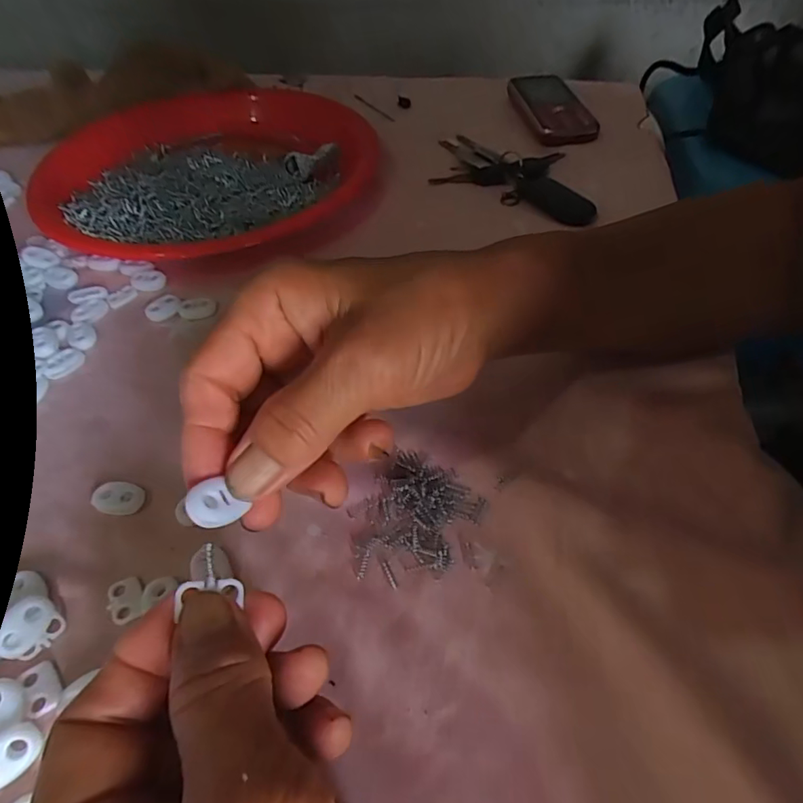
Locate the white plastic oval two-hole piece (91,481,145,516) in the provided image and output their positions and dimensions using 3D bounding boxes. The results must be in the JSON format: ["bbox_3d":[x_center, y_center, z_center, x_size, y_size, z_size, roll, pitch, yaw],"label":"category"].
[{"bbox_3d":[-0.129,0.044,0.239,0.021,0.006,0.015,1,50,2],"label":"white plastic oval two-hole piece"}]

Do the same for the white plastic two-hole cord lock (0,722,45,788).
[{"bbox_3d":[-0.131,0.118,0.172,0.022,0.009,0.012,-33,57,-23],"label":"white plastic two-hole cord lock"}]

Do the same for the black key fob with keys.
[{"bbox_3d":[0.088,-0.184,0.416,0.131,0.012,0.103,14,52,13],"label":"black key fob with keys"}]

